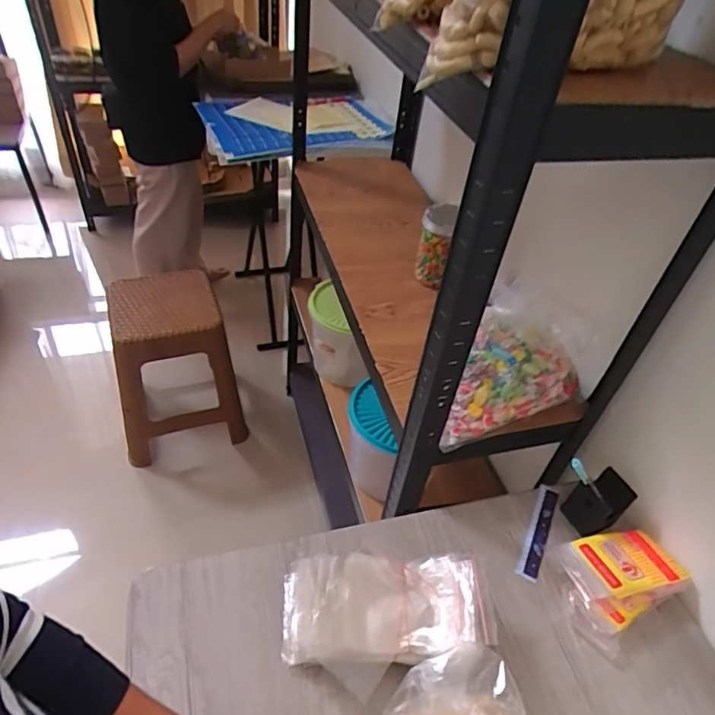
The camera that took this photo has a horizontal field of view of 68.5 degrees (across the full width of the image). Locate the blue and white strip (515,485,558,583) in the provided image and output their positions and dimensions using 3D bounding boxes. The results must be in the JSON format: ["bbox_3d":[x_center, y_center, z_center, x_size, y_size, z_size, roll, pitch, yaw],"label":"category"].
[{"bbox_3d":[0.260,0.246,0.752,0.031,0.010,0.159,23,46,16],"label":"blue and white strip"}]

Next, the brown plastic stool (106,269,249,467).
[{"bbox_3d":[-0.548,0.032,1.581,0.342,0.496,0.282,-10,46,-18],"label":"brown plastic stool"}]

